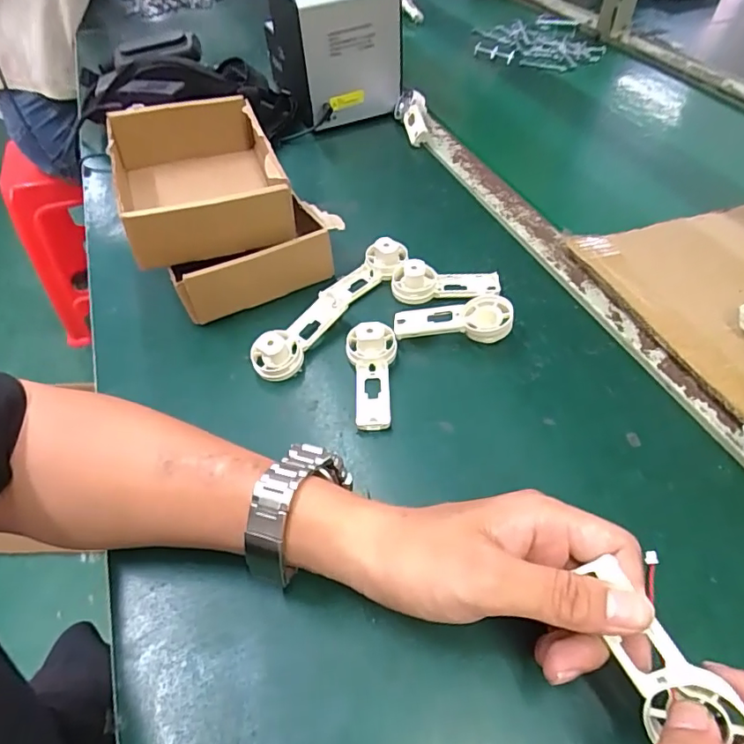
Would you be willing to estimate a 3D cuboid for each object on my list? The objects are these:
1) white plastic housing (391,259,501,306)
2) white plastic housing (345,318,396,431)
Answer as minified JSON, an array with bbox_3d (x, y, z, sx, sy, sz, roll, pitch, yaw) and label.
[{"bbox_3d":[0.065,-0.078,0.454,0.093,0.028,0.033,1,50,5],"label":"white plastic housing"},{"bbox_3d":[0.003,0.002,0.390,0.038,0.029,0.084,-7,50,-2],"label":"white plastic housing"}]

